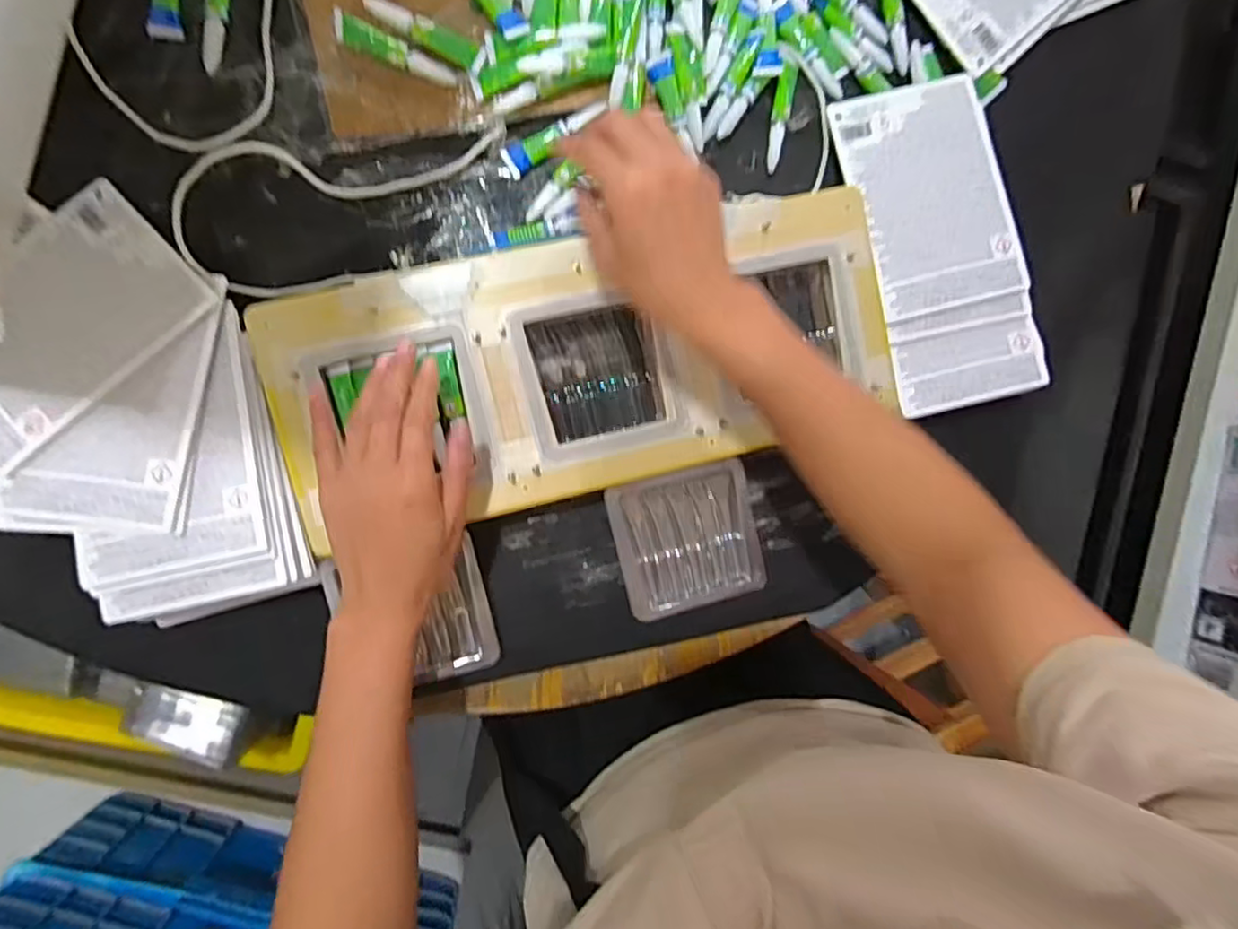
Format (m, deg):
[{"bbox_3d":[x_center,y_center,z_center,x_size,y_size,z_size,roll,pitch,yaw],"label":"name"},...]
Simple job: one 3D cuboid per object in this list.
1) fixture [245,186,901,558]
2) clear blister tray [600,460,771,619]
[{"bbox_3d":[-0.016,-0.071,0.459,0.424,0.037,0.174,-11,92,-8],"label":"fixture"},{"bbox_3d":[0.051,0.058,0.484,0.103,0.020,0.103,-13,95,-7],"label":"clear blister tray"}]

